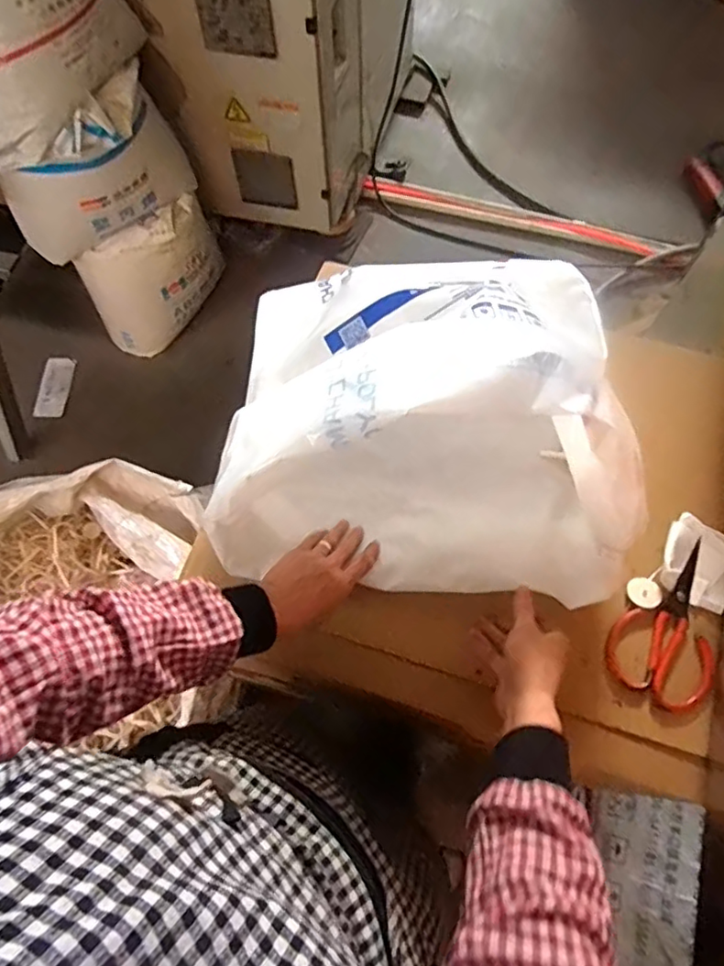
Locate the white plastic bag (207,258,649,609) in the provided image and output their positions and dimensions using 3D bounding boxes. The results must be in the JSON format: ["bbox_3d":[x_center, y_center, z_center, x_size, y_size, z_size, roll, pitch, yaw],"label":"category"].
[{"bbox_3d":[0.066,-0.110,0.645,0.394,0.276,0.401,2,67,1],"label":"white plastic bag"}]

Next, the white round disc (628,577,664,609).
[{"bbox_3d":[0.327,0.127,0.695,0.037,0.007,0.036,-11,68,-4],"label":"white round disc"}]

